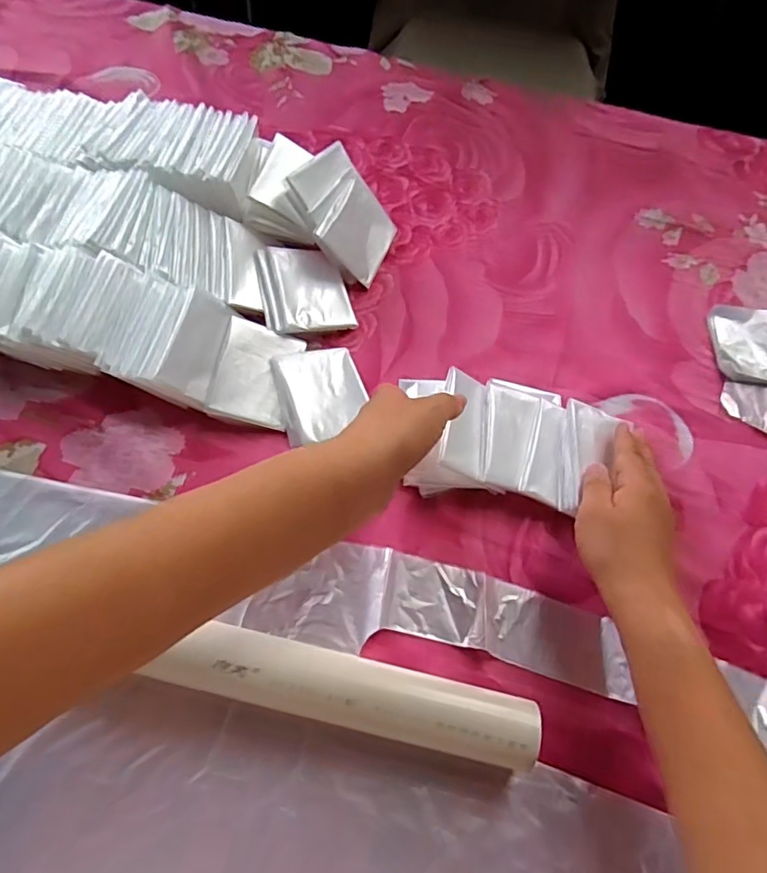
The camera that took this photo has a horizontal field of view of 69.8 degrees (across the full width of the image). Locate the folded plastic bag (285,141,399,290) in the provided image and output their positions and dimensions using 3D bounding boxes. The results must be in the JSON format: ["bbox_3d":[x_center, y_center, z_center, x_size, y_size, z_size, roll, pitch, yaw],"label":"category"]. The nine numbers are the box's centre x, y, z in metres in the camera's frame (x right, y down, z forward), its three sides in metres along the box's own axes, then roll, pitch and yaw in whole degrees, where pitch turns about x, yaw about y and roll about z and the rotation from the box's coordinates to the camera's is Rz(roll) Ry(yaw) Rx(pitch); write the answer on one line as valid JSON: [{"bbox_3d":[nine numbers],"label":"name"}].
[{"bbox_3d":[-0.035,-0.206,0.509,0.111,0.020,0.088,46,61,-19],"label":"folded plastic bag"}]

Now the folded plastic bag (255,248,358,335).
[{"bbox_3d":[-0.069,-0.130,0.487,0.077,0.009,0.086,-8,70,-25],"label":"folded plastic bag"}]

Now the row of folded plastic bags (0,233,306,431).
[{"bbox_3d":[-0.274,-0.102,0.440,0.411,0.065,0.099,16,59,-4],"label":"row of folded plastic bags"}]

